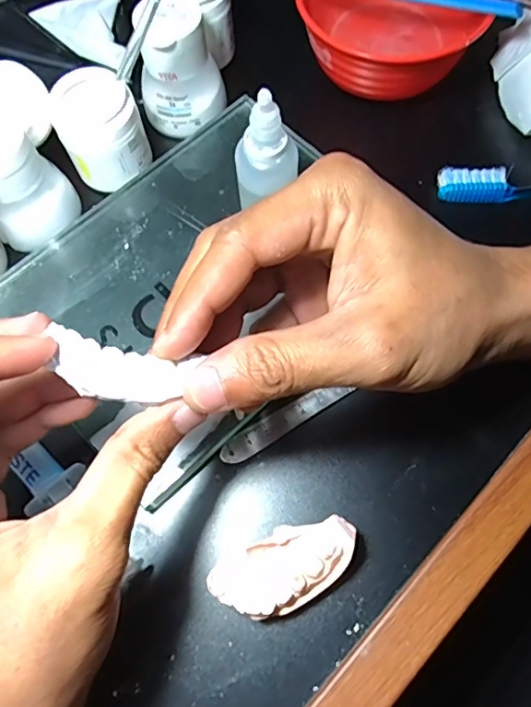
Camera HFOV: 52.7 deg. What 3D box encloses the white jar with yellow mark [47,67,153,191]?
[{"bbox_3d":[-0.090,-0.124,0.294,0.043,0.045,0.041,0,69,1],"label":"white jar with yellow mark"}]

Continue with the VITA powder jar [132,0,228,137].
[{"bbox_3d":[-0.050,-0.166,0.303,0.049,0.053,0.048,-10,69,-3],"label":"VITA powder jar"}]

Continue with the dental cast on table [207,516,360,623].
[{"bbox_3d":[0.009,0.090,0.227,0.060,0.025,0.030,-26,71,-9],"label":"dental cast on table"}]

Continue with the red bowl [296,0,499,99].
[{"bbox_3d":[0.072,-0.197,0.313,0.106,0.045,0.088,12,70,5],"label":"red bowl"}]

